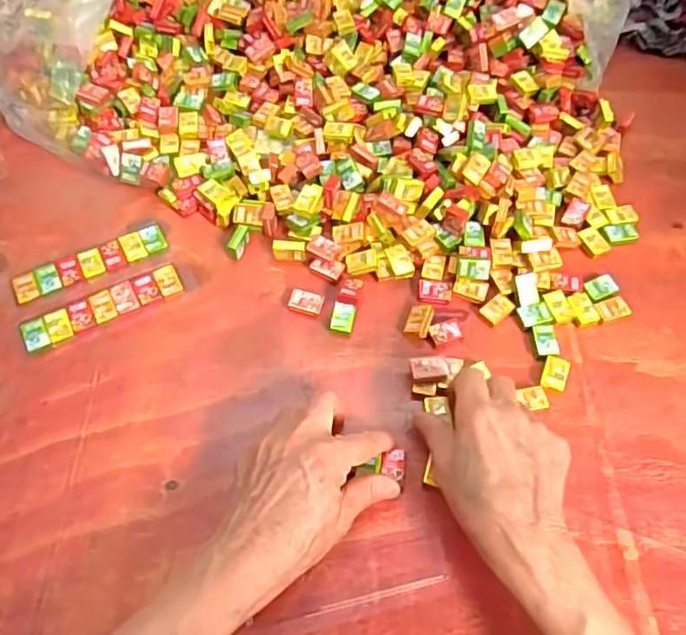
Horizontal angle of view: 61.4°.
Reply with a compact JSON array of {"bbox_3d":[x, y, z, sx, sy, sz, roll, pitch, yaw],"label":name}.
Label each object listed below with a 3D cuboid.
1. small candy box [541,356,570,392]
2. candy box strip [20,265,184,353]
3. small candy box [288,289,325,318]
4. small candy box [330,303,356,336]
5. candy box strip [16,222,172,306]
[{"bbox_3d":[0.156,0.042,0.423,0.018,0.008,0.026,22,62,10],"label":"small candy box"},{"bbox_3d":[-0.182,-0.008,0.440,0.117,0.007,0.026,-26,65,-15],"label":"candy box strip"},{"bbox_3d":[-0.029,-0.011,0.447,0.026,0.008,0.018,16,62,7],"label":"small candy box"},{"bbox_3d":[0.000,0.002,0.440,0.017,0.009,0.023,11,61,4],"label":"small candy box"},{"bbox_3d":[-0.199,-0.044,0.457,0.116,0.006,0.026,-24,64,-15],"label":"candy box strip"}]

